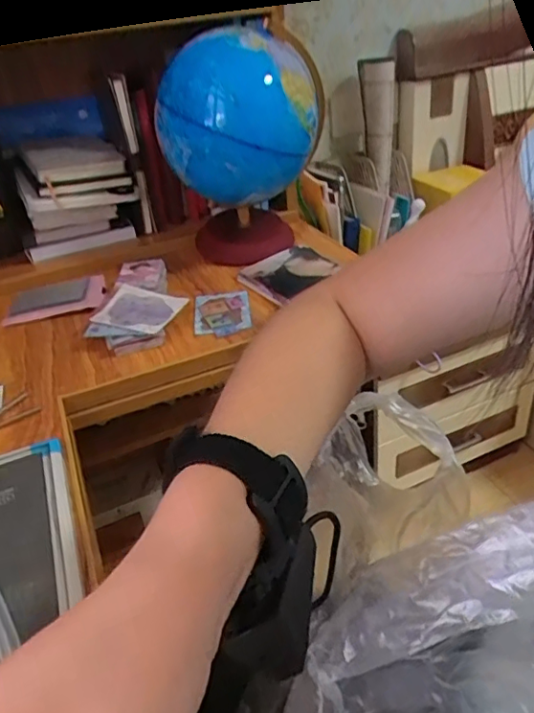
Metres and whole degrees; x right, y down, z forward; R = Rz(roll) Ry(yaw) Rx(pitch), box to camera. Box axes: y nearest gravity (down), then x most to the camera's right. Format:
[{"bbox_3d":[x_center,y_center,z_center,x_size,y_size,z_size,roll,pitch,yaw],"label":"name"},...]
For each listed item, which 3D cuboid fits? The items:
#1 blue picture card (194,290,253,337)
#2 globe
[{"bbox_3d":[-0.058,-0.058,0.709,0.070,0.005,0.116,-7,34,-2],"label":"blue picture card"},{"bbox_3d":[-0.030,-0.291,0.797,0.214,0.301,0.182,-4,31,5],"label":"globe"}]

